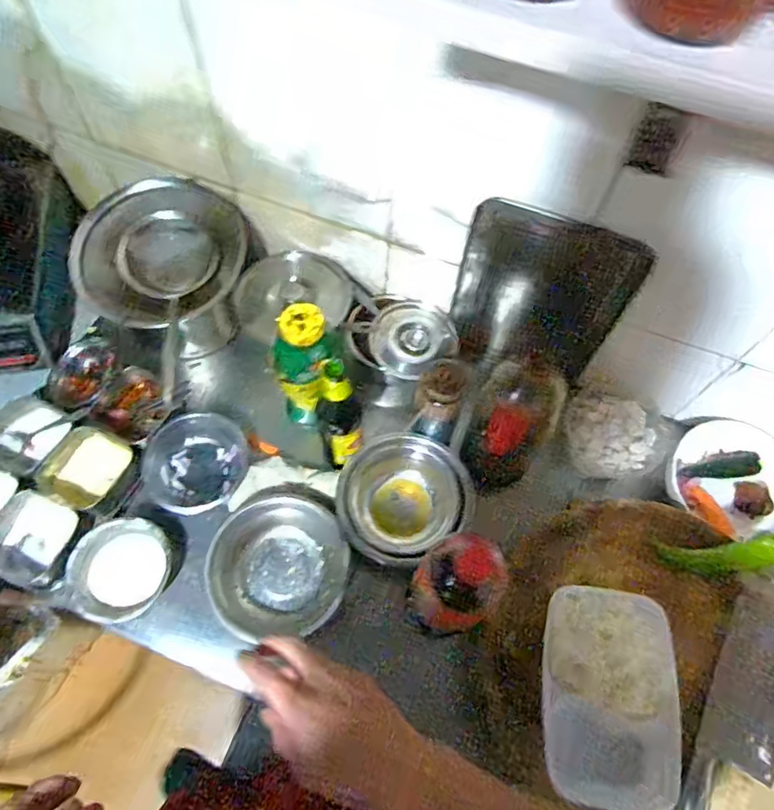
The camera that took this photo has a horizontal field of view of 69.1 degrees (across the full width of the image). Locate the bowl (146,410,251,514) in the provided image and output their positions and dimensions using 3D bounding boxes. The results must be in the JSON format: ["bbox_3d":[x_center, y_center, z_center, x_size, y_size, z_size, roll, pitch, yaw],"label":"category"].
[{"bbox_3d":[-0.273,0.090,0.825,0.134,0.077,0.138,1,65,-2],"label":"bowl"}]

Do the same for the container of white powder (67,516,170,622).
[{"bbox_3d":[-0.357,0.220,0.754,0.118,0.043,0.127,1,65,-2],"label":"container of white powder"}]

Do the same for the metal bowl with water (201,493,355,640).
[{"bbox_3d":[-0.142,0.217,0.759,0.177,0.071,0.176,1,65,-2],"label":"metal bowl with water"}]

